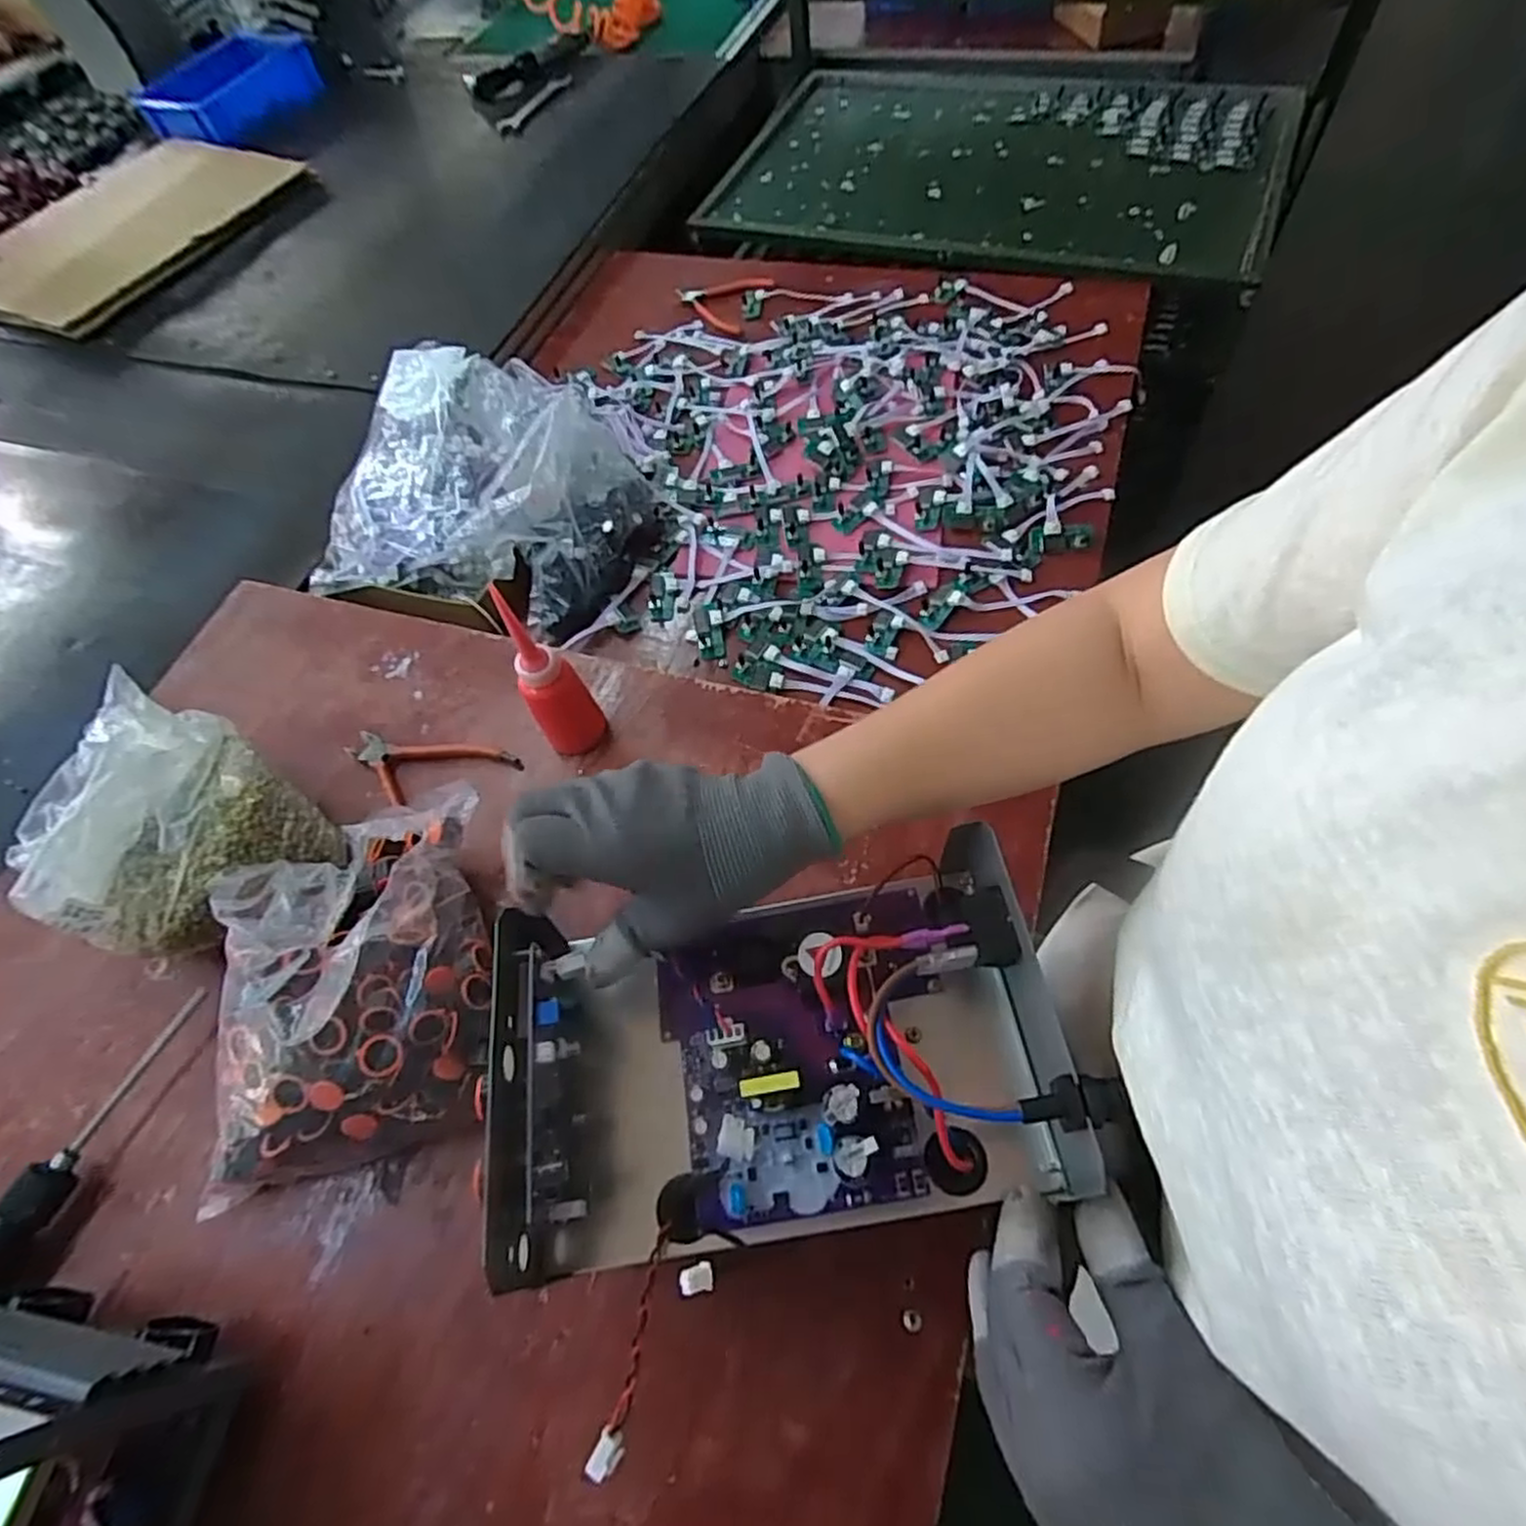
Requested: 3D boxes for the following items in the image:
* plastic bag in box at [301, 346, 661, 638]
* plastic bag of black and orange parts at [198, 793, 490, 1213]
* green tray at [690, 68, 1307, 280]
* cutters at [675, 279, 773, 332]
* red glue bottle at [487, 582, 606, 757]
[{"bbox_3d":[-0.296,-0.318,0.807,0.341,0.136,0.298,9,59,13],"label":"plastic bag in box"},{"bbox_3d":[-0.274,0.146,0.497,0.197,0.081,0.213,-18,59,0],"label":"plastic bag of black and orange parts"},{"bbox_3d":[0.364,-0.953,1.188,0.819,0.051,0.527,14,63,15],"label":"green tray"},{"bbox_3d":[-0.065,-0.656,1.057,0.128,0.014,0.119,24,66,15],"label":"cutters"},{"bbox_3d":[-0.160,-0.057,0.557,0.047,0.162,0.036,-32,60,-8],"label":"red glue bottle"}]

